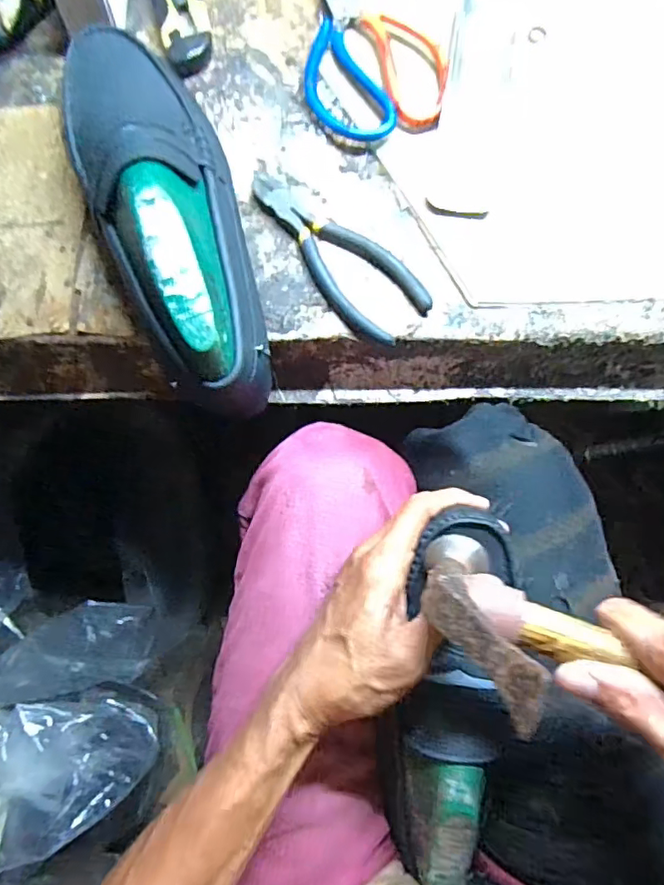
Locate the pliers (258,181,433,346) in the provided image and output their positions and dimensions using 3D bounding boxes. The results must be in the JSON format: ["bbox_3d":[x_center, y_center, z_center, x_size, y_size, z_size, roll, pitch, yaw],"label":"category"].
[{"bbox_3d":[0.000,-0.134,0.388,0.151,0.016,0.055,45,86,3],"label":"pliers"}]

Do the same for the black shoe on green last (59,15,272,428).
[{"bbox_3d":[-0.106,-0.147,0.345,0.090,0.097,0.279,-18,84,-4],"label":"black shoe on green last"}]

